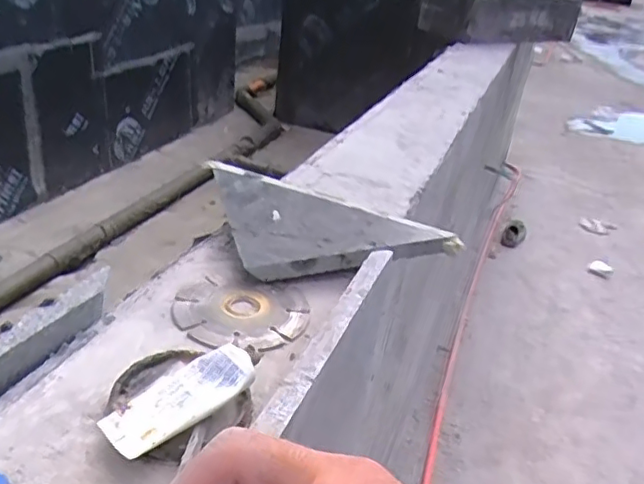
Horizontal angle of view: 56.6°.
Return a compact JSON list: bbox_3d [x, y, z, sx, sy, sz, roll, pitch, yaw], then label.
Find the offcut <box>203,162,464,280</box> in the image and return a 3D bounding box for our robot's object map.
[{"bbox_3d":[0.001,-0.031,0.606,0.195,0.034,0.199,-4,31,-19],"label":"offcut"}]

